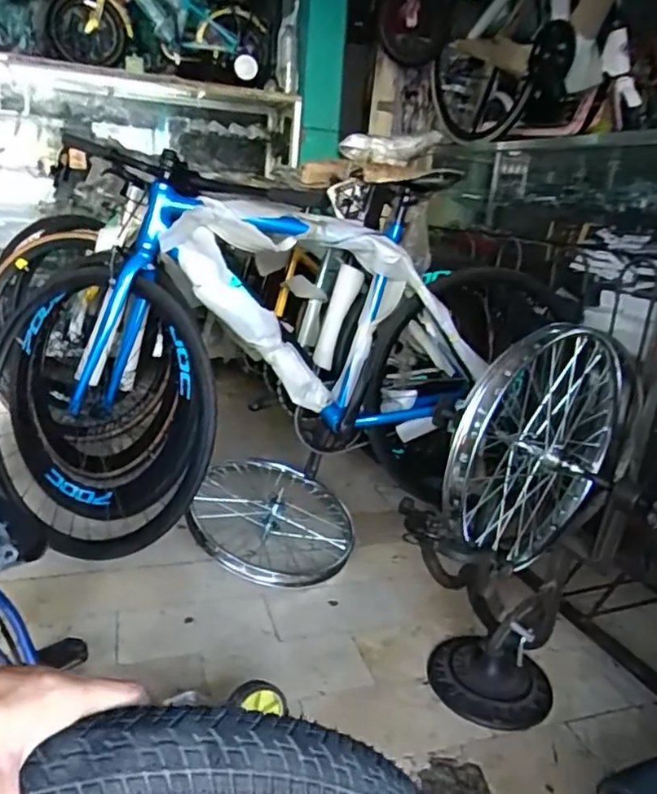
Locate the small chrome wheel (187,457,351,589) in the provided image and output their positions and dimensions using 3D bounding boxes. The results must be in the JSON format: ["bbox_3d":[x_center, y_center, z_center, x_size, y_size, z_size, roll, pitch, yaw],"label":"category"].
[{"bbox_3d":[-0.135,0.302,1.527,0.405,0.101,0.387,30,31,14],"label":"small chrome wheel"}]

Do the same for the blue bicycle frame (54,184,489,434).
[{"bbox_3d":[-0.089,-0.191,1.478,0.974,0.485,0.144,1,18,-13],"label":"blue bicycle frame"}]

